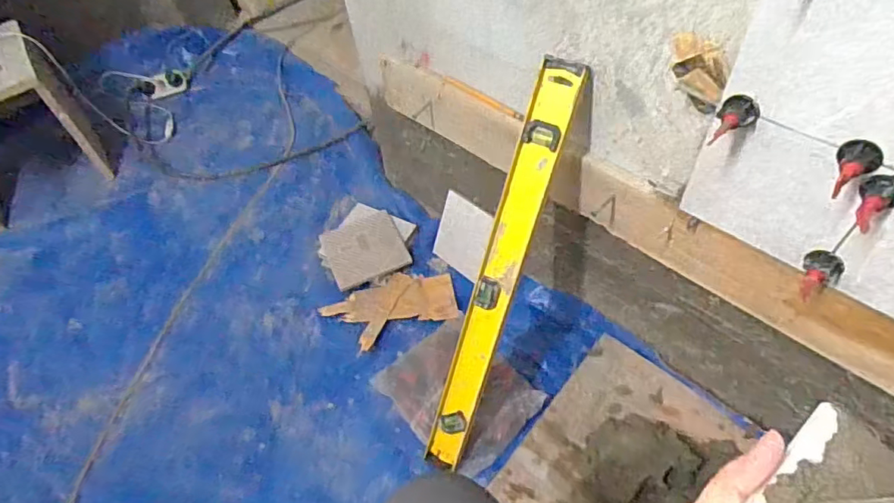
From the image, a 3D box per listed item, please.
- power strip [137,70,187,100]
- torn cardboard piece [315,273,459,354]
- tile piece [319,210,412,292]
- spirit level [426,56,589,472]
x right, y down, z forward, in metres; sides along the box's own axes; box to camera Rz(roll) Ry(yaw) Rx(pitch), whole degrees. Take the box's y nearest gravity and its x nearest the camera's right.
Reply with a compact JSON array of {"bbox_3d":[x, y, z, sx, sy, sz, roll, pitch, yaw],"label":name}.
[{"bbox_3d":[-0.785,-0.460,1.482,0.034,0.059,0.134,35,48,27],"label":"power strip"},{"bbox_3d":[-0.104,0.105,0.997,0.239,0.012,0.128,-17,53,-7],"label":"torn cardboard piece"},{"bbox_3d":[-0.166,-0.007,1.069,0.150,0.015,0.163,-22,54,-11],"label":"tile piece"},{"bbox_3d":[0.064,0.054,0.712,0.055,0.589,0.024,24,22,22],"label":"spirit level"}]

